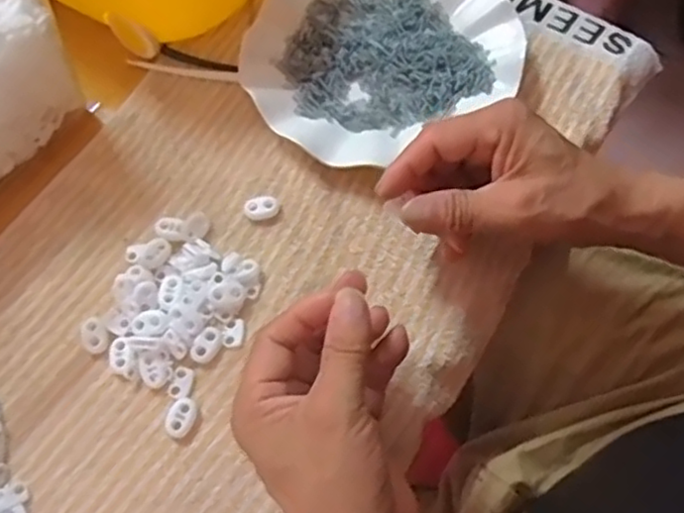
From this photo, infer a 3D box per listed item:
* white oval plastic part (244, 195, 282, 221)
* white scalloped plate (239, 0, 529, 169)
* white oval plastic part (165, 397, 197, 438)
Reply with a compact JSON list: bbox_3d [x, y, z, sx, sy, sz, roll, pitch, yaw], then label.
[{"bbox_3d":[-0.052,-0.031,0.433,0.023,0.004,0.015,-17,66,-5],"label":"white oval plastic part"},{"bbox_3d":[0.022,-0.146,0.468,0.181,0.020,0.162,-33,68,-11],"label":"white scalloped plate"},{"bbox_3d":[-0.092,0.091,0.381,0.016,0.005,0.022,24,69,13],"label":"white oval plastic part"}]

